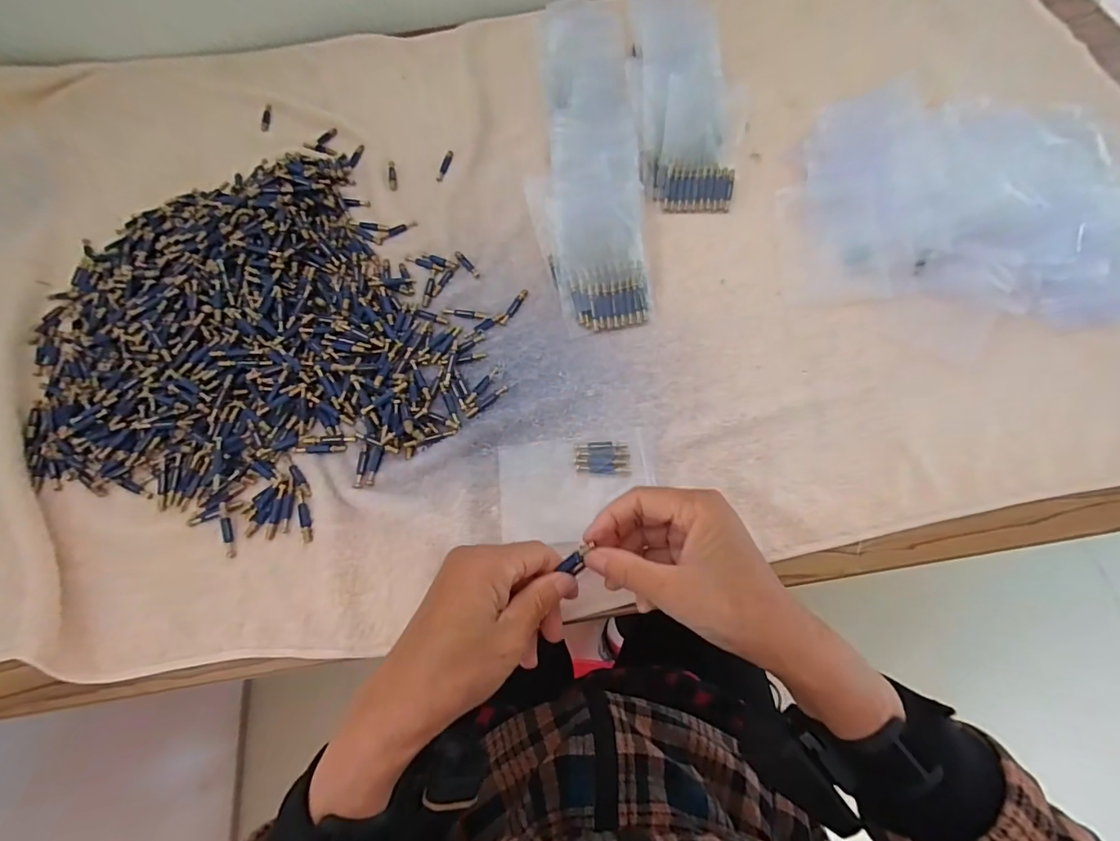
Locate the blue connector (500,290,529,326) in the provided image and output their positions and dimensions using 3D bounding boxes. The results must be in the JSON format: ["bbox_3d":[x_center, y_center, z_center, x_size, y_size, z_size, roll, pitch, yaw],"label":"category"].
[{"bbox_3d":[-0.040,-0.100,0.416,0.009,0.004,0.040,24,71,12],"label":"blue connector"}]

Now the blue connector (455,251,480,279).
[{"bbox_3d":[-0.085,-0.144,0.436,0.007,0.004,0.037,-37,70,-12],"label":"blue connector"}]

